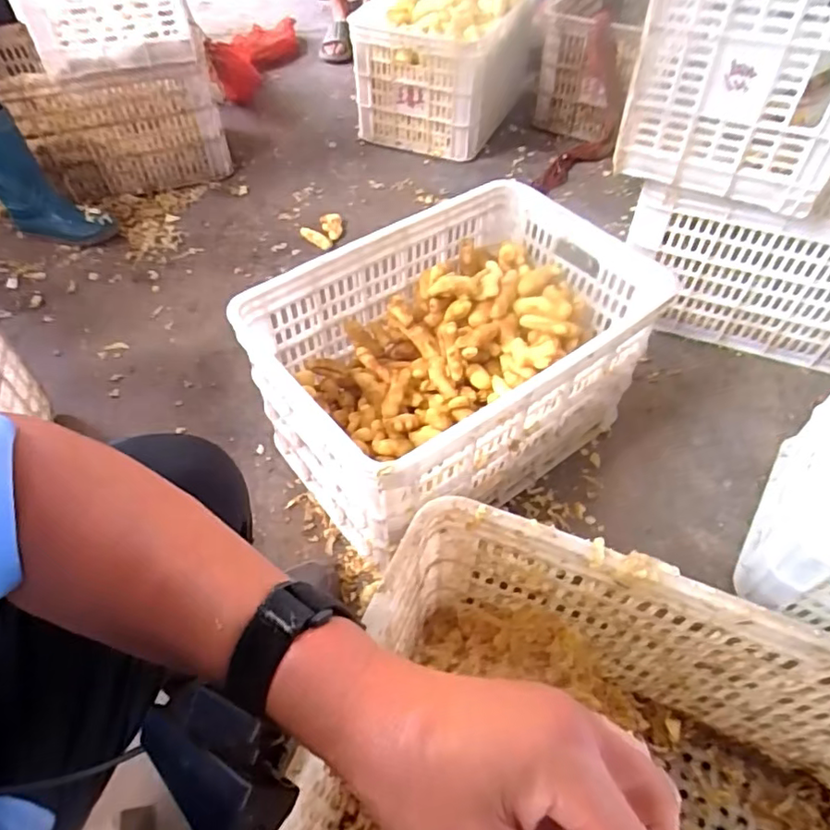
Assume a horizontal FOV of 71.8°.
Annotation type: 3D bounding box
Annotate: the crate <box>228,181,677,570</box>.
[{"bbox_3d":[0.064,-0.075,0.863,0.523,0.291,0.354,-30,58,-22],"label":"crate"}]

